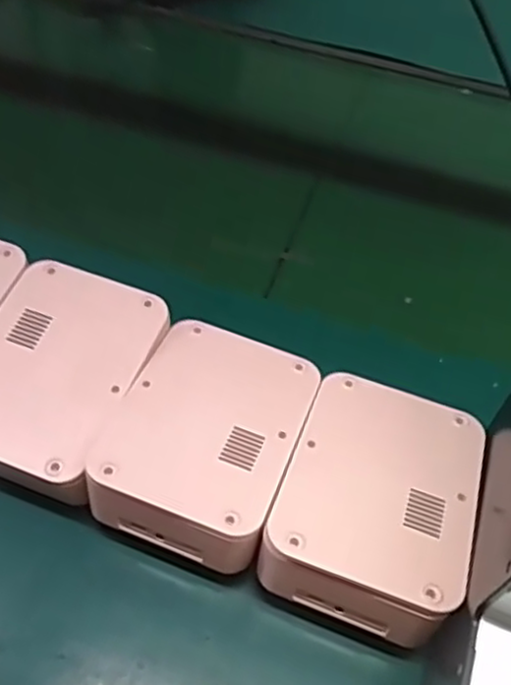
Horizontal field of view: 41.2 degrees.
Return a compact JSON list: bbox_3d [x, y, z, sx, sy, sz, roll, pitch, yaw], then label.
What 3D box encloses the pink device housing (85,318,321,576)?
[{"bbox_3d":[-0.027,0.057,0.394,0.096,0.057,0.131,19,51,10],"label":"pink device housing"}]

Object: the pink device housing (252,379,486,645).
[{"bbox_3d":[0.065,0.088,0.376,0.096,0.064,0.130,18,51,10],"label":"pink device housing"}]

